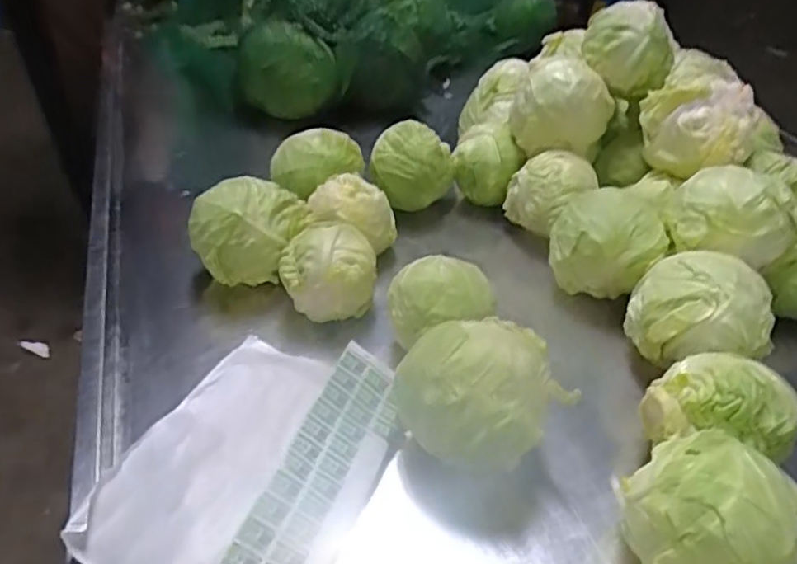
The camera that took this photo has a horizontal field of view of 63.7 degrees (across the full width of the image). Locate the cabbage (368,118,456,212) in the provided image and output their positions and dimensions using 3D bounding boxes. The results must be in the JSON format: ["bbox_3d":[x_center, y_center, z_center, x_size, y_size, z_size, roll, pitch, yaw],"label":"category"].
[{"bbox_3d":[0.017,-0.163,0.894,0.113,0.094,0.121,1,38,-2],"label":"cabbage"}]

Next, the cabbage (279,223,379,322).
[{"bbox_3d":[-0.076,-0.006,0.706,0.098,0.104,0.088,5,38,3],"label":"cabbage"}]

